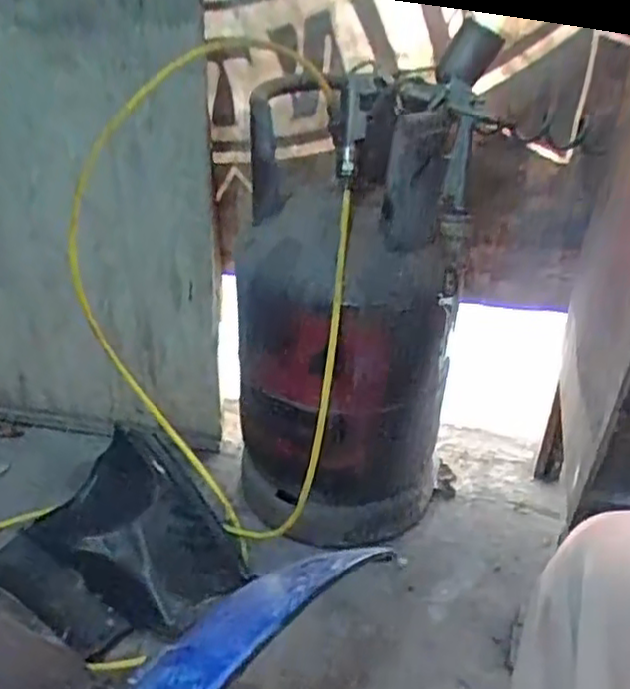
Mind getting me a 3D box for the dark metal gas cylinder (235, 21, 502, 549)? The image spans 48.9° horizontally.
[{"bbox_3d":[0.041,-0.039,0.944,0.268,0.585,0.315,3,31,3],"label":"dark metal gas cylinder"}]

